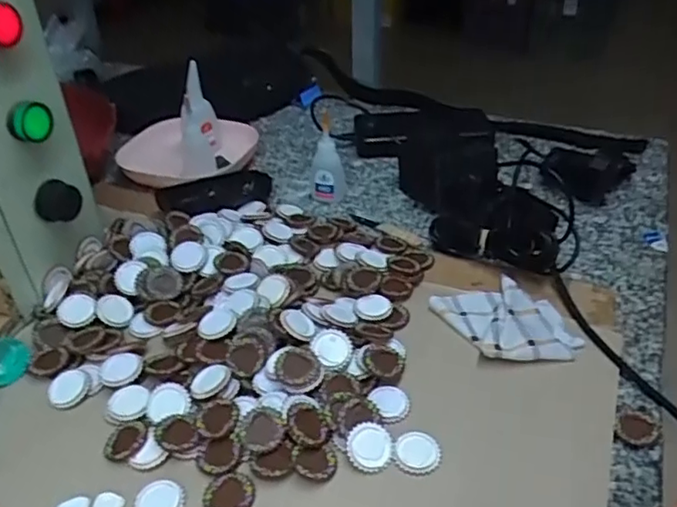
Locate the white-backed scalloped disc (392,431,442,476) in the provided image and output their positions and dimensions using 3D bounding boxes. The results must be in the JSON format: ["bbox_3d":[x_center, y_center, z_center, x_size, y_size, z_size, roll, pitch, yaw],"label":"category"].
[{"bbox_3d":[0.047,0.117,0.367,0.028,0.004,0.027,-1,38,1],"label":"white-backed scalloped disc"}]

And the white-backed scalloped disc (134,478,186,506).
[{"bbox_3d":[-0.102,0.140,0.349,0.028,0.004,0.028,-1,36,1],"label":"white-backed scalloped disc"}]

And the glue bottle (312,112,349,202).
[{"bbox_3d":[-0.009,-0.089,0.593,0.028,0.085,0.026,9,38,14],"label":"glue bottle"}]

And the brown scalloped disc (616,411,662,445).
[{"bbox_3d":[0.187,0.109,0.385,0.023,0.005,0.028,27,45,33],"label":"brown scalloped disc"}]

